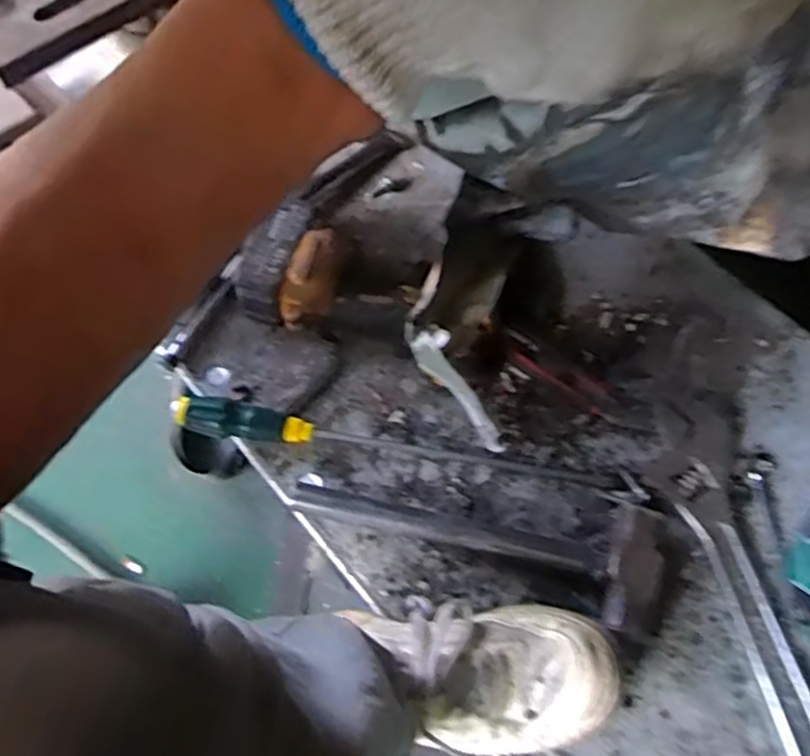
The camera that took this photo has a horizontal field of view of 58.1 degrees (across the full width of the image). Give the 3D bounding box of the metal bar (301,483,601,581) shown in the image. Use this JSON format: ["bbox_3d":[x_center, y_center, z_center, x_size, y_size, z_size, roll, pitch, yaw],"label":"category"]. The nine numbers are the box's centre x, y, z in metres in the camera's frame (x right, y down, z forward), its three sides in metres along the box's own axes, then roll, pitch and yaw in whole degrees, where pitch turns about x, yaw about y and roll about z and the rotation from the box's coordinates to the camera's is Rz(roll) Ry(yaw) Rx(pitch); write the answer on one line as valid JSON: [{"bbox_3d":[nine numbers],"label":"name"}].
[{"bbox_3d":[0.036,0.133,0.638,0.271,0.028,0.025,12,64,6],"label":"metal bar"}]

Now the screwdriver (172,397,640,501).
[{"bbox_3d":[-0.004,0.065,0.663,0.424,0.036,0.031,9,64,4],"label":"screwdriver"}]

